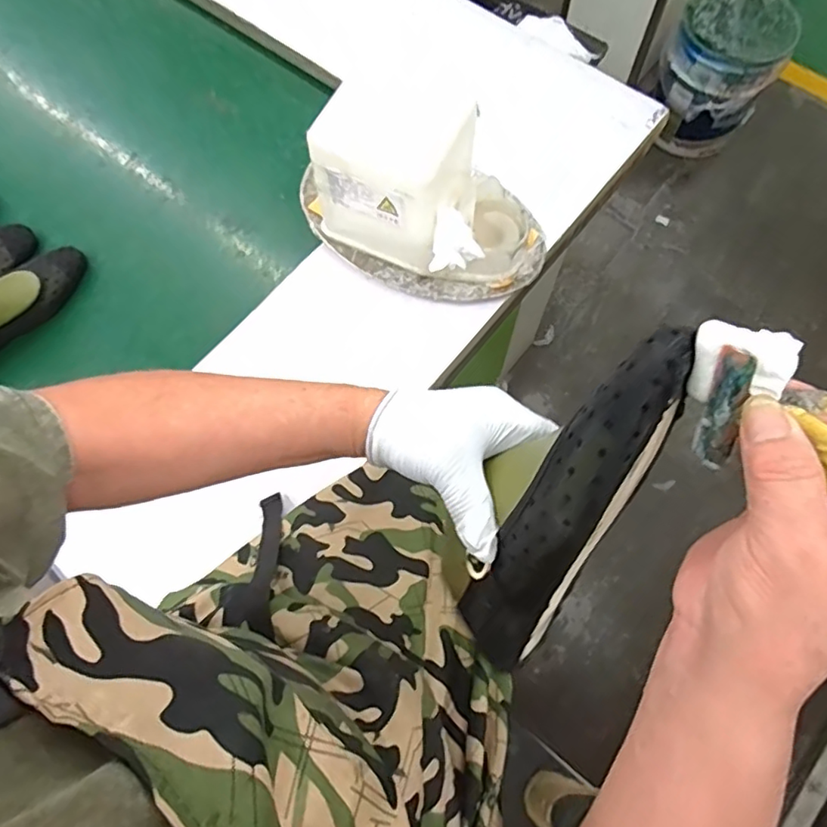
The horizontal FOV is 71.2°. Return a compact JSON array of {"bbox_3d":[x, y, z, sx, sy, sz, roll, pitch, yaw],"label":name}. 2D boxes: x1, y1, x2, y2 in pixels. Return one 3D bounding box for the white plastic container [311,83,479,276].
[{"bbox_3d":[-0.012,-0.280,0.689,0.179,0.152,0.130,26,72,11],"label":"white plastic container"}]

